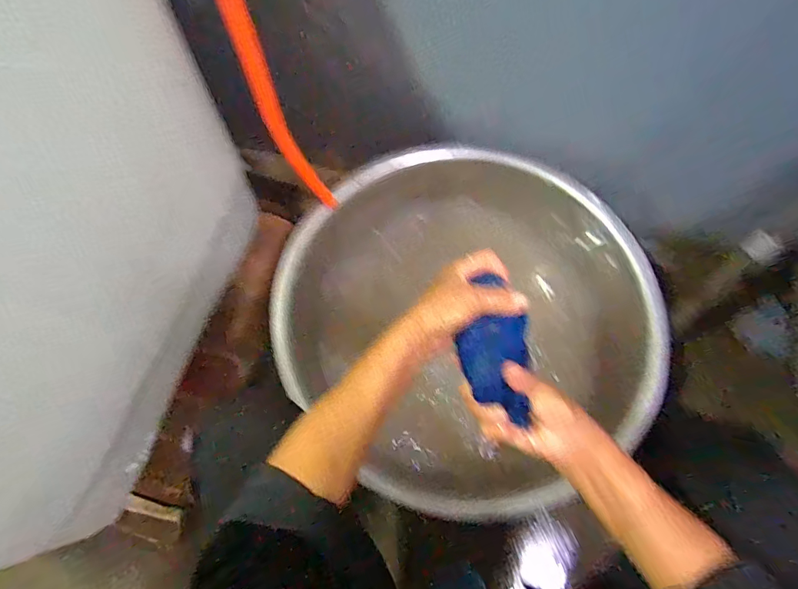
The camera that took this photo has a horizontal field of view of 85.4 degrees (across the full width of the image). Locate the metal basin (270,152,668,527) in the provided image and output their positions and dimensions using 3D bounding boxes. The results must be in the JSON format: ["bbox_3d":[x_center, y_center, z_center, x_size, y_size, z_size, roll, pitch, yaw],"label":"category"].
[{"bbox_3d":[0.117,0.025,0.812,0.668,0.185,0.634,1,69,-2],"label":"metal basin"}]

